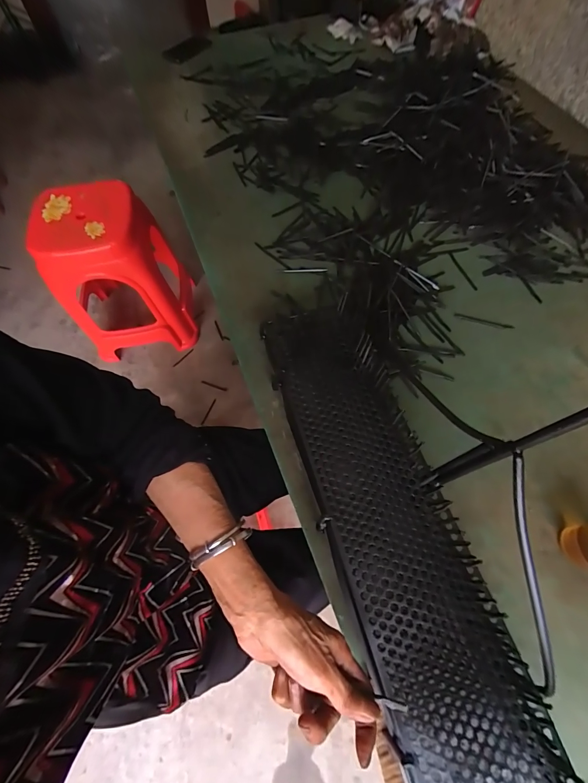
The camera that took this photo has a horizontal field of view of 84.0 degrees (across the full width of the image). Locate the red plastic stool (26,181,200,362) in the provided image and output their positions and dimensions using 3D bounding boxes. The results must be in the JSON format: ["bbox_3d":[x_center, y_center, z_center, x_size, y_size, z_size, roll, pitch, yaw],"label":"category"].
[{"bbox_3d":[-0.598,-0.396,1.158,0.362,0.481,0.371,-12,66,-4],"label":"red plastic stool"}]

